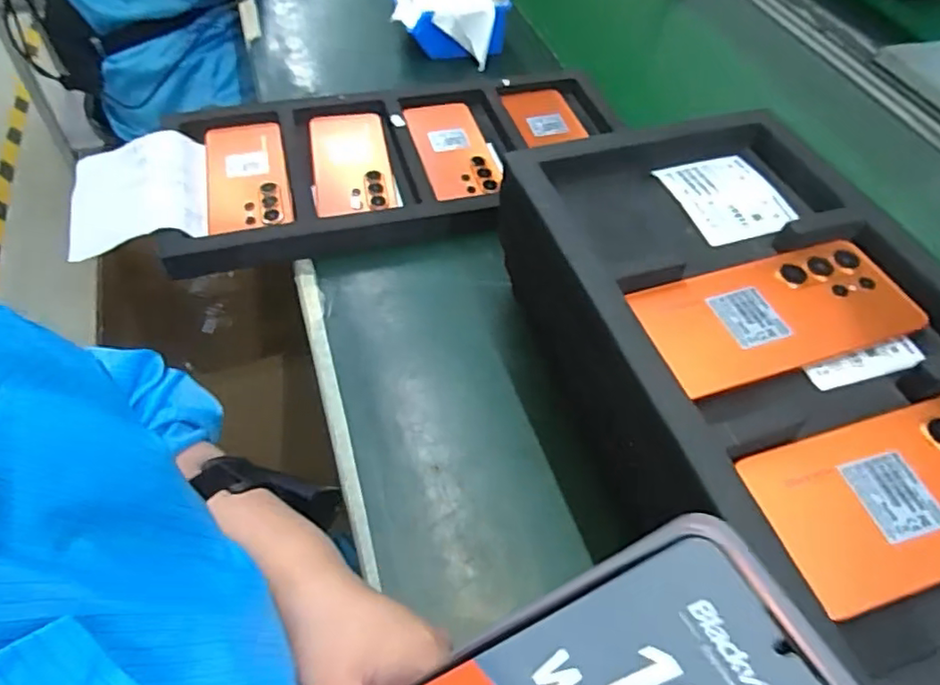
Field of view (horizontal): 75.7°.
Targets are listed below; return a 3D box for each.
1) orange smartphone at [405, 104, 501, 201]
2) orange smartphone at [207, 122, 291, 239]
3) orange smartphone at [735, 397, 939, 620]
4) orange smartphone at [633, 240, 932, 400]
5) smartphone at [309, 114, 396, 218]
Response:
[{"bbox_3d":[-0.019,-0.210,0.658,0.079,0.008,0.174,-9,55,-13],"label":"orange smartphone"},{"bbox_3d":[-0.226,-0.169,0.612,0.078,0.010,0.166,-9,55,-13],"label":"orange smartphone"},{"bbox_3d":[0.219,0.068,0.290,0.164,0.016,0.077,-11,55,-14],"label":"orange smartphone"},{"bbox_3d":[0.183,-0.020,0.361,0.159,0.016,0.078,-13,56,-16],"label":"orange smartphone"},{"bbox_3d":[-0.125,-0.192,0.637,0.079,0.012,0.168,-6,54,-11],"label":"smartphone"}]

